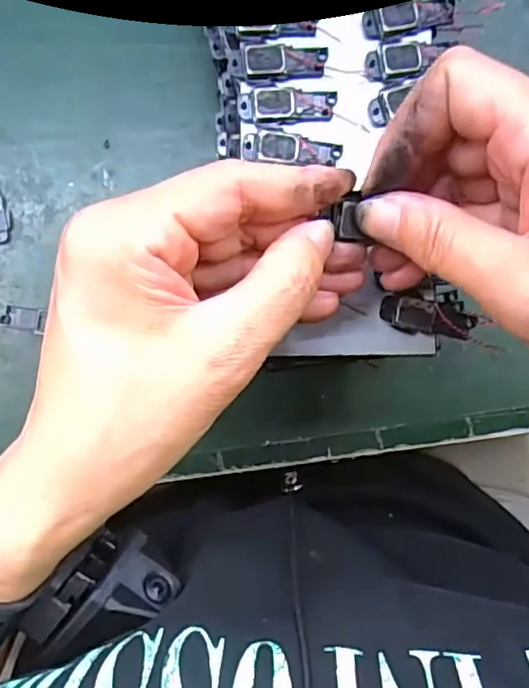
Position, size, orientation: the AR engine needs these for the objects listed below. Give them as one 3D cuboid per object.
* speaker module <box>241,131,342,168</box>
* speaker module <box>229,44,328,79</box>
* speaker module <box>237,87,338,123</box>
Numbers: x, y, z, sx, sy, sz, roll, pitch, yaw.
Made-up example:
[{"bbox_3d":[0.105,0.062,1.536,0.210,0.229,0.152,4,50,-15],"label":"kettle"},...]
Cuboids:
[{"bbox_3d":[0.012,-0.080,0.248,0.040,0.004,0.012,8,91,-3],"label":"speaker module"},{"bbox_3d":[0.006,-0.115,0.247,0.040,0.005,0.012,-4,92,-2],"label":"speaker module"},{"bbox_3d":[0.010,-0.098,0.248,0.040,0.005,0.014,-5,92,-2],"label":"speaker module"}]

